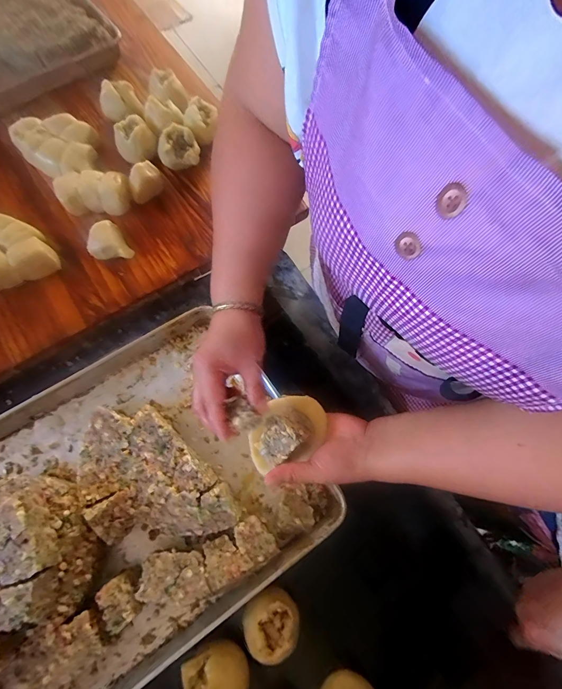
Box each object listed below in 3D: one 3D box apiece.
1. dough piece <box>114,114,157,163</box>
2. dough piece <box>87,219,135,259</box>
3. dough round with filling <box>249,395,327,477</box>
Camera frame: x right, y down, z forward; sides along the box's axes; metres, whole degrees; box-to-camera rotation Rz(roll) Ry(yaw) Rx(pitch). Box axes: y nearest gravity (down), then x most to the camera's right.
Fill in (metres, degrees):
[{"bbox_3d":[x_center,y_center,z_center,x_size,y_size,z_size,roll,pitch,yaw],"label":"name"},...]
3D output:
[{"bbox_3d":[-0.281,-0.395,0.629,0.073,0.048,0.061,-27,73,-12],"label":"dough piece"},{"bbox_3d":[-0.298,-0.172,0.565,0.063,0.049,0.062,-38,75,-15],"label":"dough piece"},{"bbox_3d":[0.007,0.106,0.403,0.073,0.044,0.108,39,72,12],"label":"dough round with filling"}]

